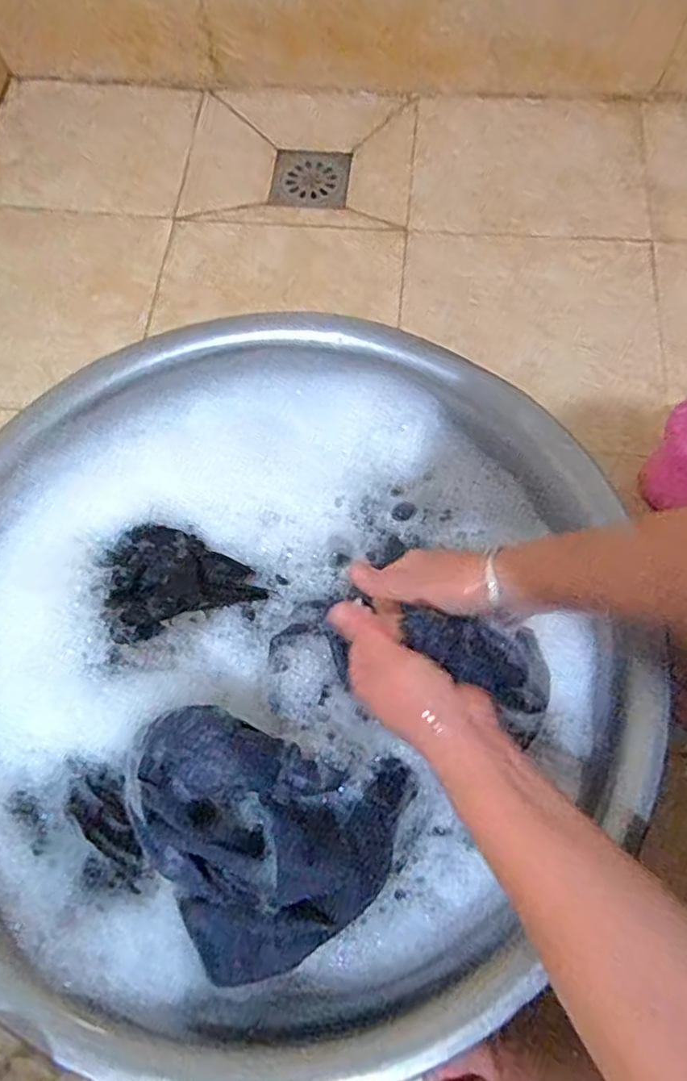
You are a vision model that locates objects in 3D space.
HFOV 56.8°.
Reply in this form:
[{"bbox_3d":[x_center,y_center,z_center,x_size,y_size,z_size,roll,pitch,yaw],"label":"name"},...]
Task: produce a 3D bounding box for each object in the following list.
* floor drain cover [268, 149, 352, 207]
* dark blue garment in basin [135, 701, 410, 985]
[{"bbox_3d":[-0.044,-0.490,0.852,0.102,0.009,0.111,4,69,3],"label":"floor drain cover"},{"bbox_3d":[-0.052,0.193,0.400,0.166,0.059,0.140,13,70,6],"label":"dark blue garment in basin"}]

